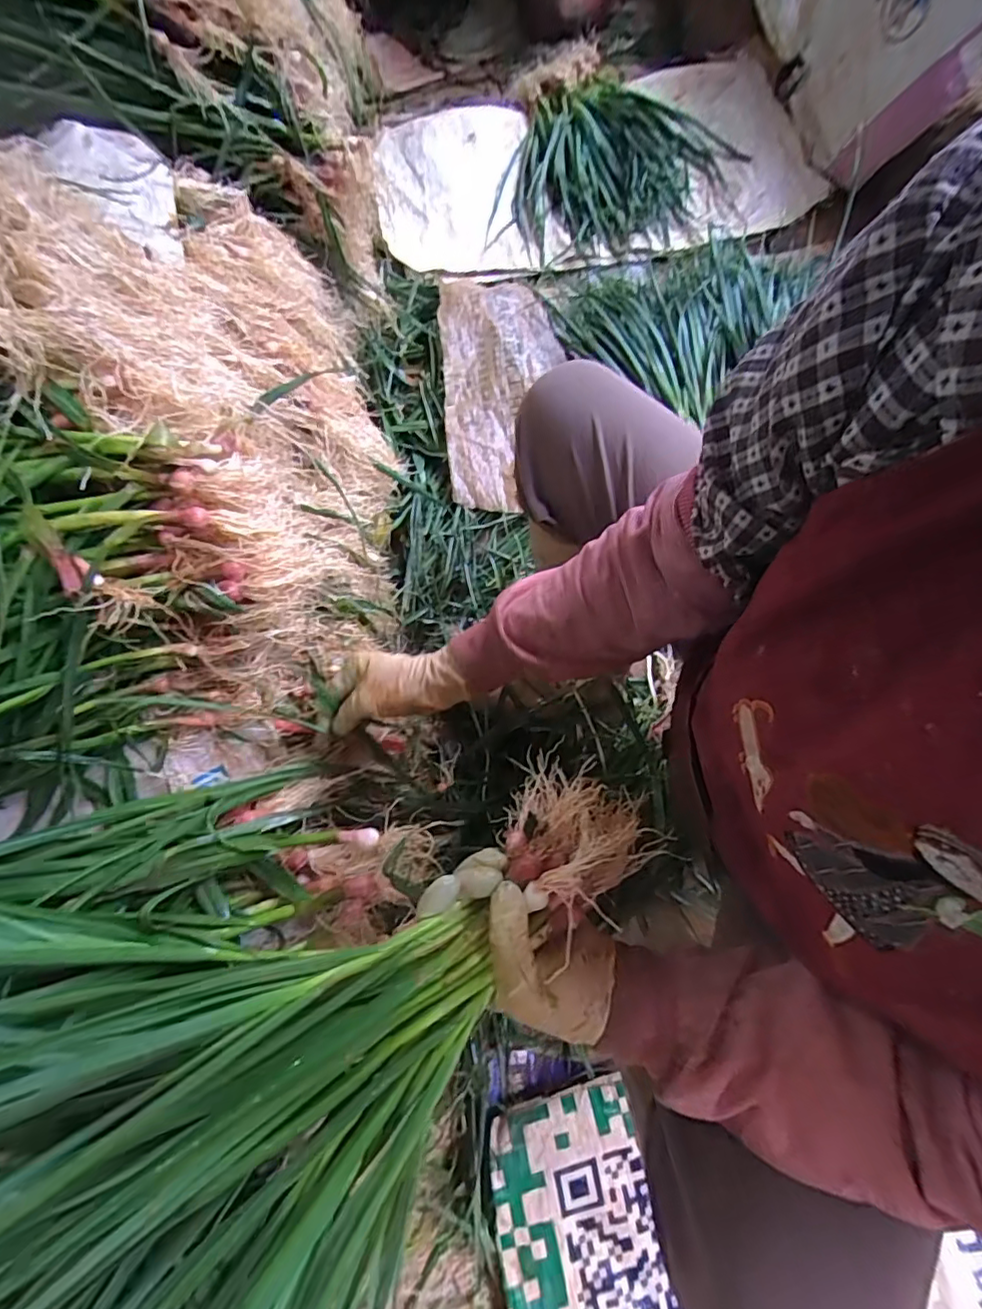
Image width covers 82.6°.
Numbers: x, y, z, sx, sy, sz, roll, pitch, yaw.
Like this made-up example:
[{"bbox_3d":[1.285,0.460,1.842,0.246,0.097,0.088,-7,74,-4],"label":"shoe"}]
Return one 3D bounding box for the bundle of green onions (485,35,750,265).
[{"bbox_3d":[0.281,-1.147,1.239,0.485,0.076,0.727,11,70,3],"label":"bundle of green onions"}]

